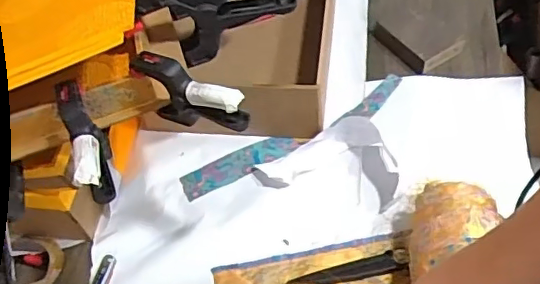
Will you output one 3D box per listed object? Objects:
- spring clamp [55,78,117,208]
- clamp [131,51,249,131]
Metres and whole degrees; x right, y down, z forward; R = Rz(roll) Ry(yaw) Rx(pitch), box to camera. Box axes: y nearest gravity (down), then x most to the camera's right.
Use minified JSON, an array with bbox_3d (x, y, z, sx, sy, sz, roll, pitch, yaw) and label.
[{"bbox_3d":[-0.147,0.000,0.457,0.024,0.052,0.109,-21,54,-9],"label":"spring clamp"},{"bbox_3d":[-0.068,-0.033,0.475,0.105,0.065,0.019,23,59,21],"label":"clamp"}]

